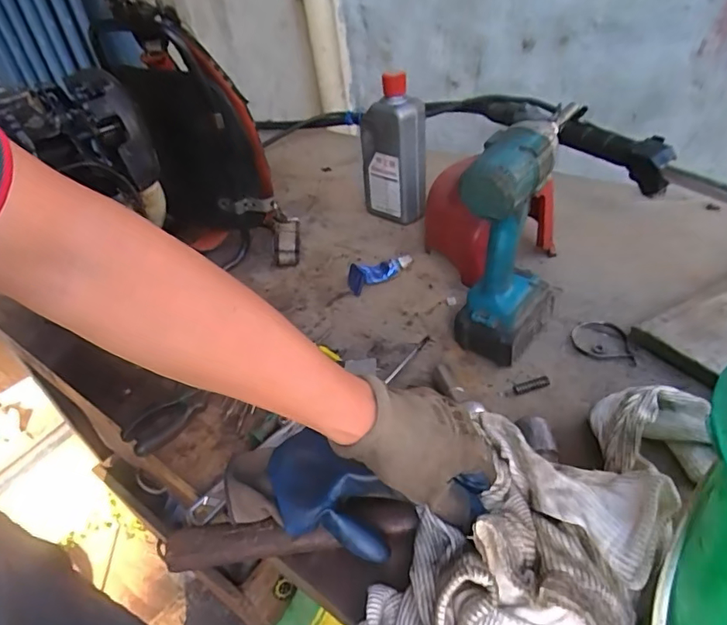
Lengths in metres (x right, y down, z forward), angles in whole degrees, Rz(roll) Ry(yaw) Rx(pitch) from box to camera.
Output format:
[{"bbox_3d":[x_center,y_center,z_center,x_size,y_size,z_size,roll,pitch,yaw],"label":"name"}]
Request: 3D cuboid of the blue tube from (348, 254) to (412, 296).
[{"bbox_3d":[0.021,-0.064,0.716,0.098,0.045,0.035,-30,45,-22],"label":"blue tube"}]

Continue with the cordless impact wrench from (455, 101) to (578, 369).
[{"bbox_3d":[0.162,-0.065,0.535,0.105,0.252,0.137,13,46,23],"label":"cordless impact wrench"}]

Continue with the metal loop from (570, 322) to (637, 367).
[{"bbox_3d":[0.280,0.034,0.581,0.069,0.012,0.056,9,45,20],"label":"metal loop"}]

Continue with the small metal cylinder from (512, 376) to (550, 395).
[{"bbox_3d":[0.185,0.080,0.549,0.041,0.010,0.012,-15,42,-6],"label":"small metal cylinder"}]

